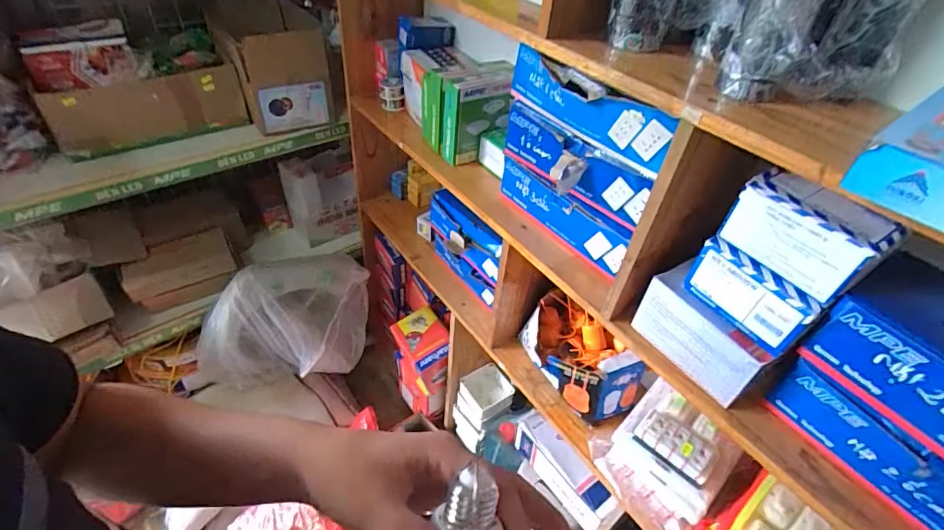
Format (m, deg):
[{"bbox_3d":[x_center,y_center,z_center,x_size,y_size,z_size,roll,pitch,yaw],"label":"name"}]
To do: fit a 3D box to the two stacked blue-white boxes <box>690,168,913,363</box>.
[{"bbox_3d":[0.313,-0.001,0.472,0.076,0.153,0.118,-18,48,-23],"label":"two stacked blue-white boxes"}]

